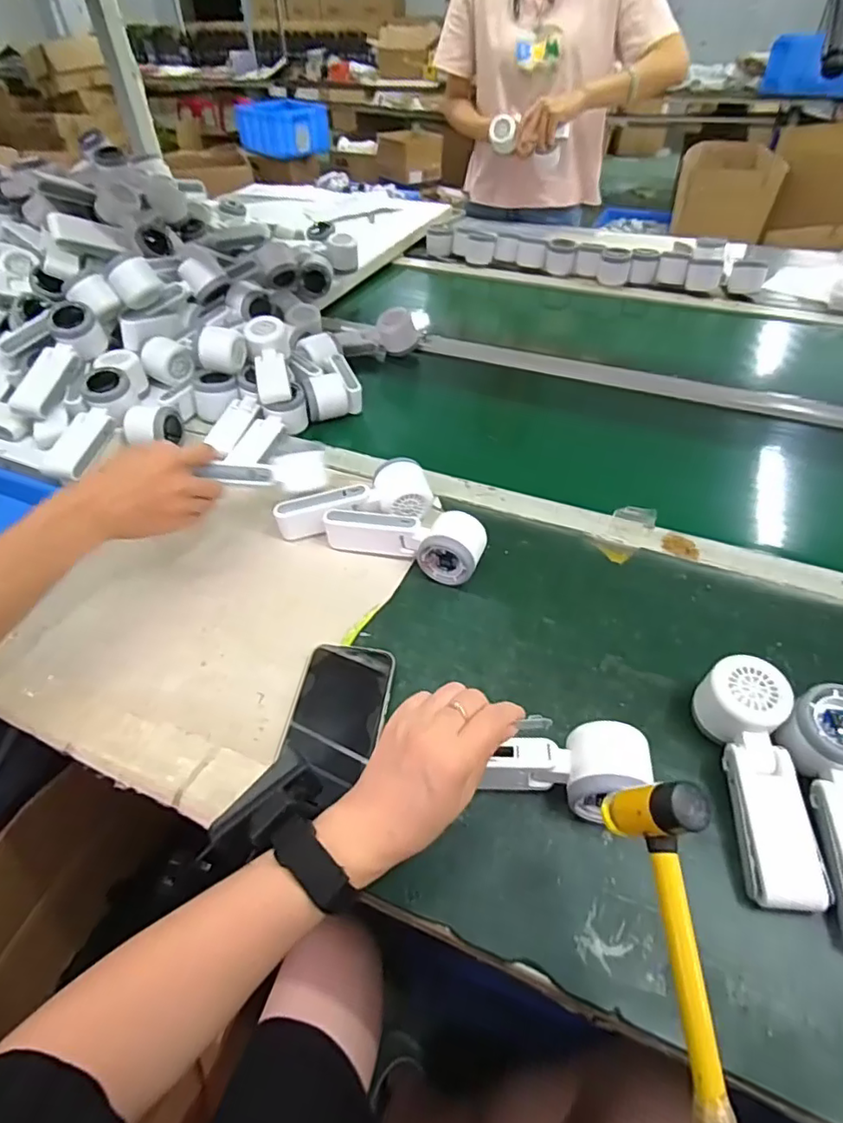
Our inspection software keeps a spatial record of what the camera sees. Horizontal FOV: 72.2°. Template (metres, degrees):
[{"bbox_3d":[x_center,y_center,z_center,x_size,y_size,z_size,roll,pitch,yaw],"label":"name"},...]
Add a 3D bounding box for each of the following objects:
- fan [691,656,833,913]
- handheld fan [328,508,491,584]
[{"bbox_3d":[0.242,0.152,0.409,0.055,0.057,0.157,-1,46,2],"label":"fan"},{"bbox_3d":[-0.016,-0.026,0.601,0.165,0.050,0.061,17,49,18],"label":"handheld fan"}]

